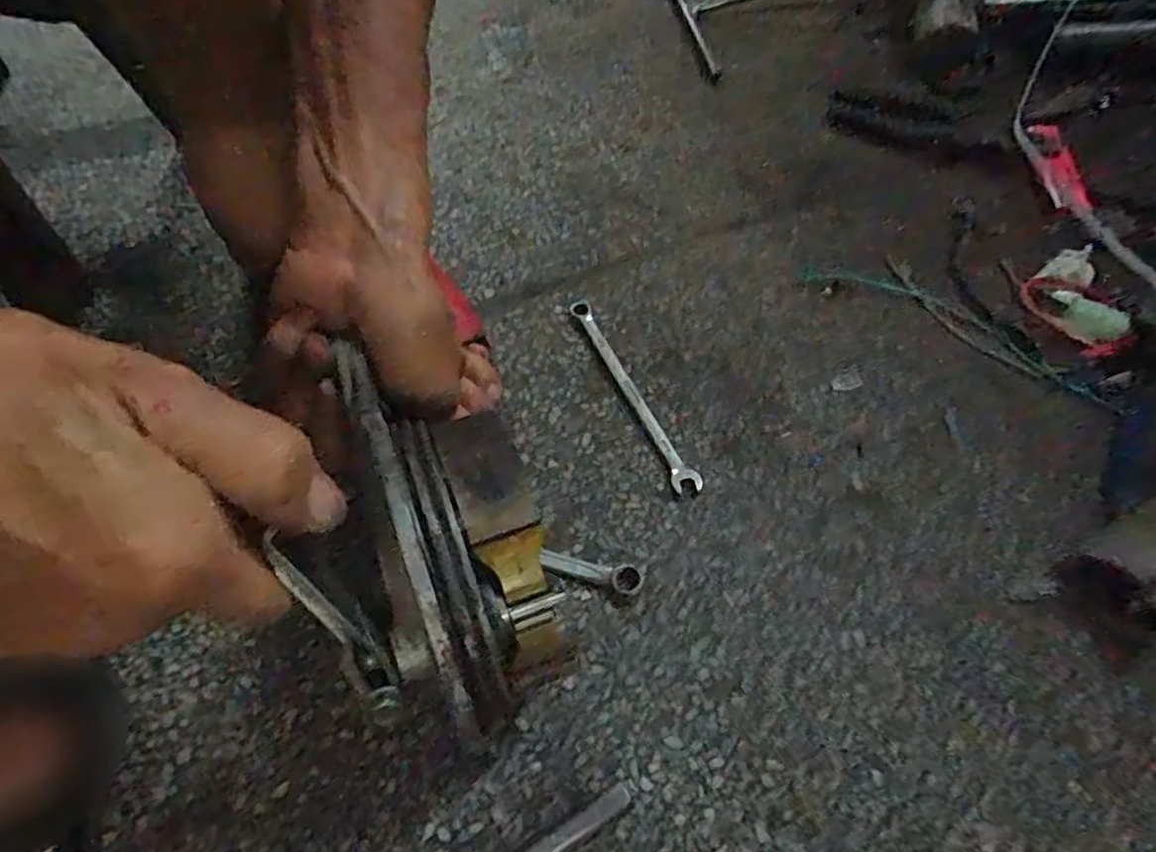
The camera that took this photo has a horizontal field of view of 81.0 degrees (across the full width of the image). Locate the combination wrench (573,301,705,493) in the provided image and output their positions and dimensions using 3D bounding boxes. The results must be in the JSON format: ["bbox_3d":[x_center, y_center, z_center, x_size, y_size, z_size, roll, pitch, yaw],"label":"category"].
[{"bbox_3d":[0.030,-0.022,0.388,0.014,0.004,0.138,-22,63,-14],"label":"combination wrench"}]

